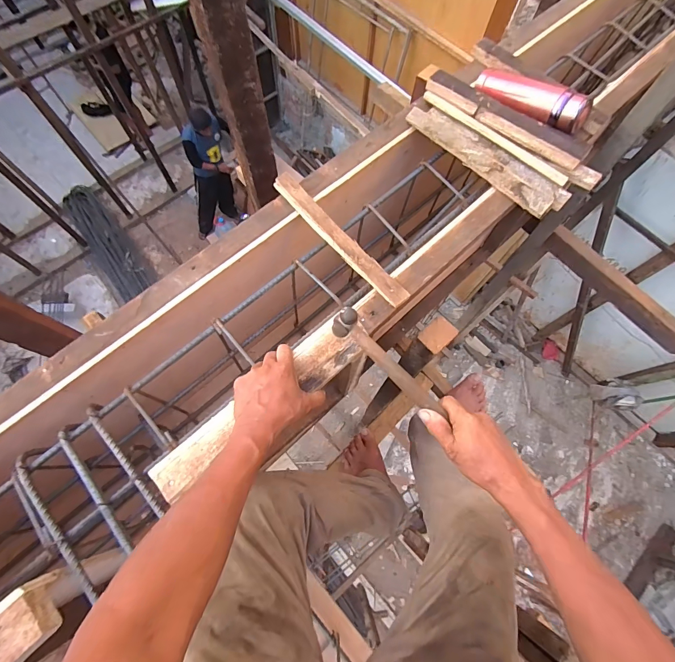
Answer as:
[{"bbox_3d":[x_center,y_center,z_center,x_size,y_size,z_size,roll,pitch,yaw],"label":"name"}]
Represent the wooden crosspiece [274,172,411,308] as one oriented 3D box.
[{"bbox_3d":[0.000,-0.168,0.633,0.035,0.021,0.333,-38,76,-15],"label":"wooden crosspiece"}]

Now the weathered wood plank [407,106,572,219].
[{"bbox_3d":[0.288,-0.344,0.695,0.345,0.024,0.071,41,73,12],"label":"weathered wood plank"}]

